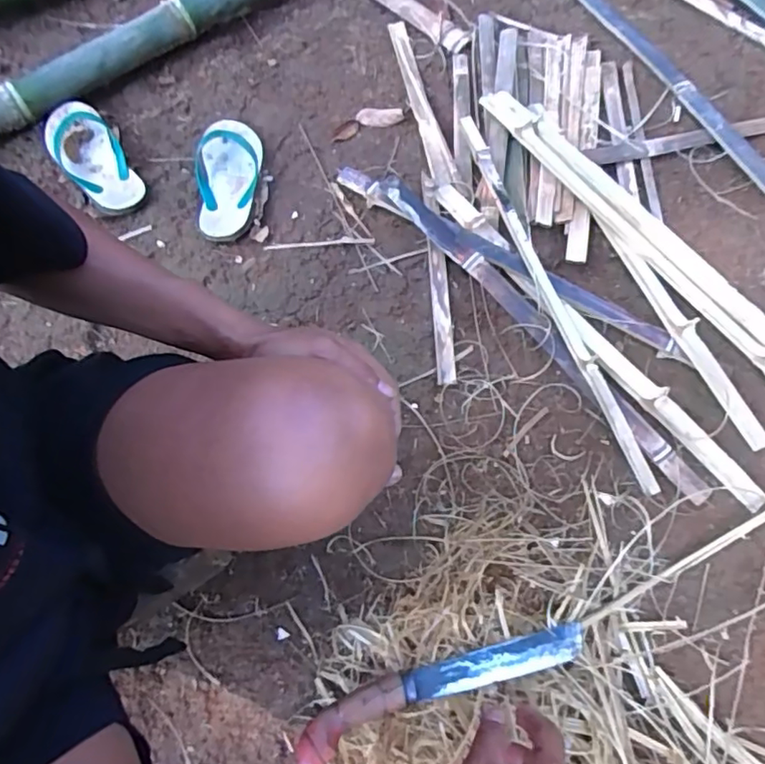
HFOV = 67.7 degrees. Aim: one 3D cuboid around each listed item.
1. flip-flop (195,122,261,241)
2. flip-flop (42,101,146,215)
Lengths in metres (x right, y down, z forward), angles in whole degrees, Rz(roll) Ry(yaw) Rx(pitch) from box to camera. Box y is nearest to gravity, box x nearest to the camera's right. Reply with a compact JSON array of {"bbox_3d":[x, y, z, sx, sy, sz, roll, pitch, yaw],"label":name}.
[{"bbox_3d":[-0.255,-0.328,0.941,0.103,0.037,0.234,-3,69,-2],"label":"flip-flop"},{"bbox_3d":[-0.477,-0.369,0.944,0.100,0.040,0.219,-36,73,-13],"label":"flip-flop"}]

